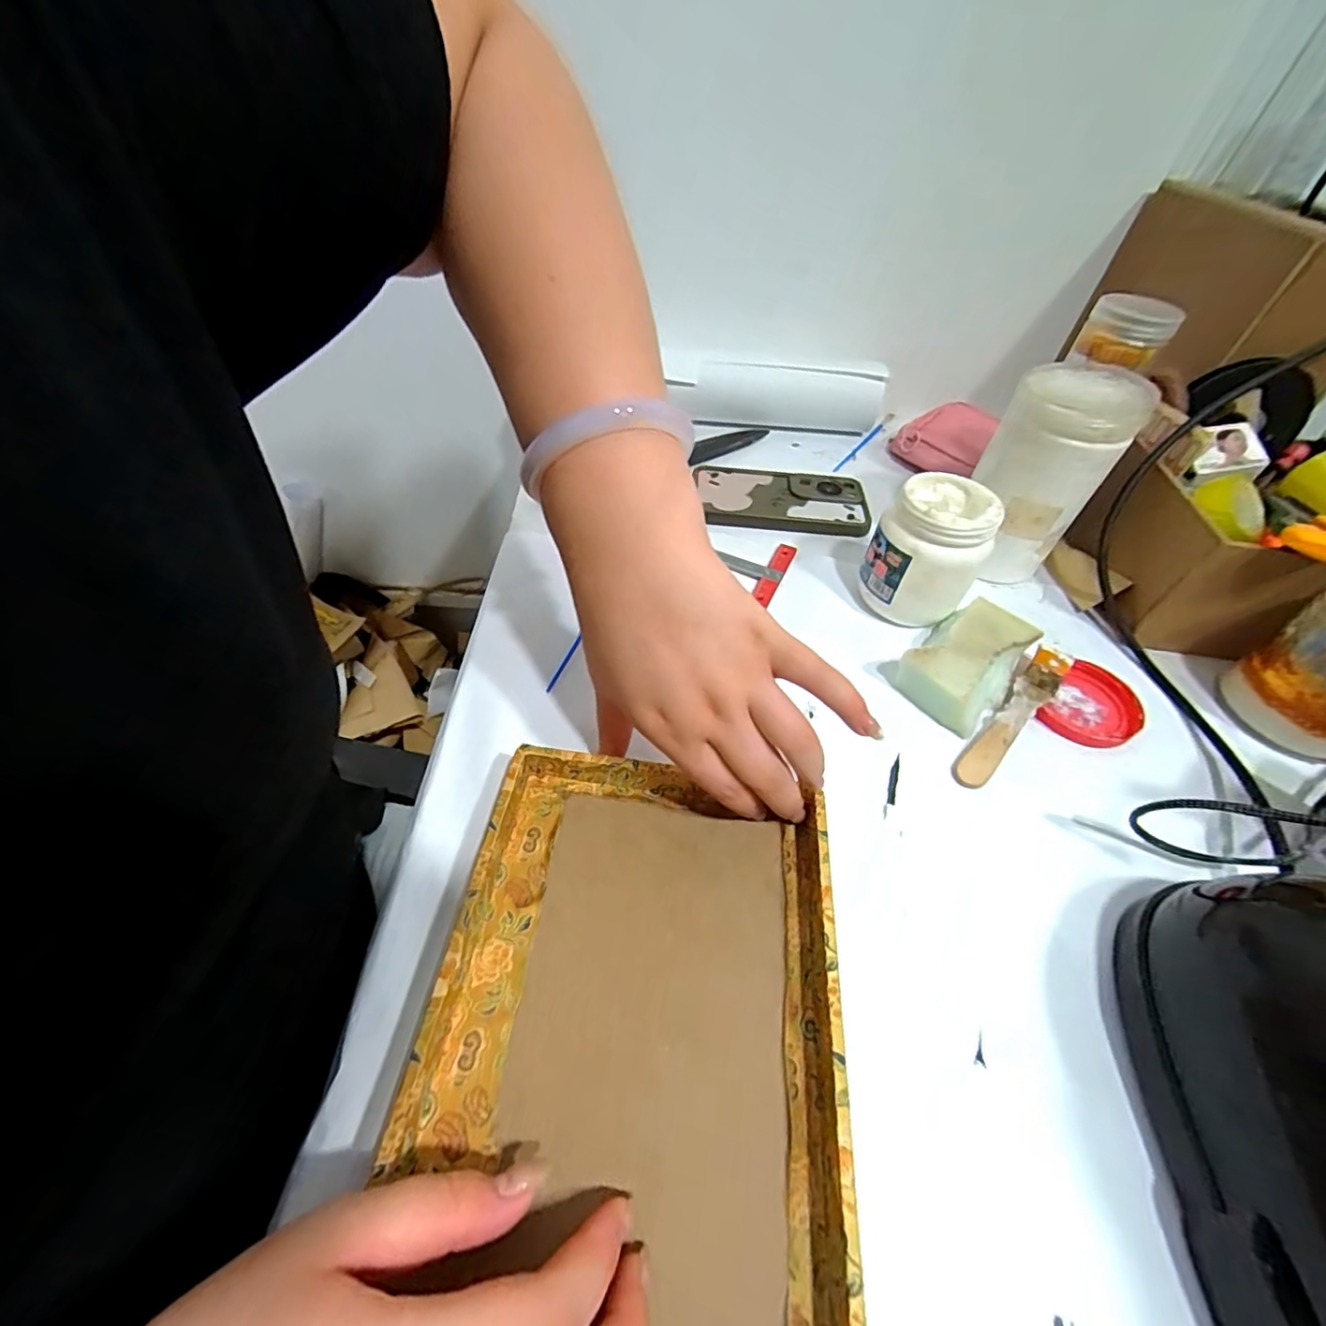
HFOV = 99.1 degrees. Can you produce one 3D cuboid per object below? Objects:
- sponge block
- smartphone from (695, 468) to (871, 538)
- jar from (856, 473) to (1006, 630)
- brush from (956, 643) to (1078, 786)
[{"bbox_3d":[0.210,-0.002,0.392,0.062,0.032,0.097,36,56,24],"label":"sponge block"},{"bbox_3d":[0.111,-0.153,0.528,0.152,0.014,0.081,6,49,1],"label":"smartphone"},{"bbox_3d":[0.191,-0.082,0.420,0.076,0.094,0.071,2,49,-3],"label":"jar"},{"bbox_3d":[0.233,0.033,0.373,0.022,0.018,0.135,38,56,25],"label":"brush"}]

